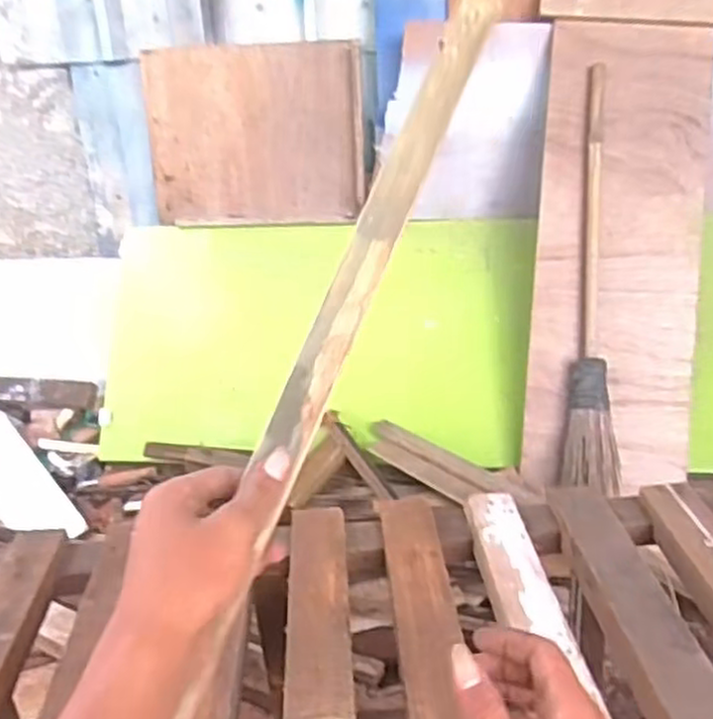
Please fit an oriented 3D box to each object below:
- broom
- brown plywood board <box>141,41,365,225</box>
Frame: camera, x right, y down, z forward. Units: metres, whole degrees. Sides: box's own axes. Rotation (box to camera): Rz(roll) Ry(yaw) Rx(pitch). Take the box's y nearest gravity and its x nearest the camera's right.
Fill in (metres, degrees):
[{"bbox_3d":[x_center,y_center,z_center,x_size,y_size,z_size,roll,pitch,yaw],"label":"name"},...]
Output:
[{"bbox_3d":[0.471,-0.162,1.468,0.105,0.846,0.074,1,-7,11],"label":"broom"},{"bbox_3d":[-0.238,-0.519,1.715,0.503,0.393,0.020,0,21,9],"label":"brown plywood board"}]

